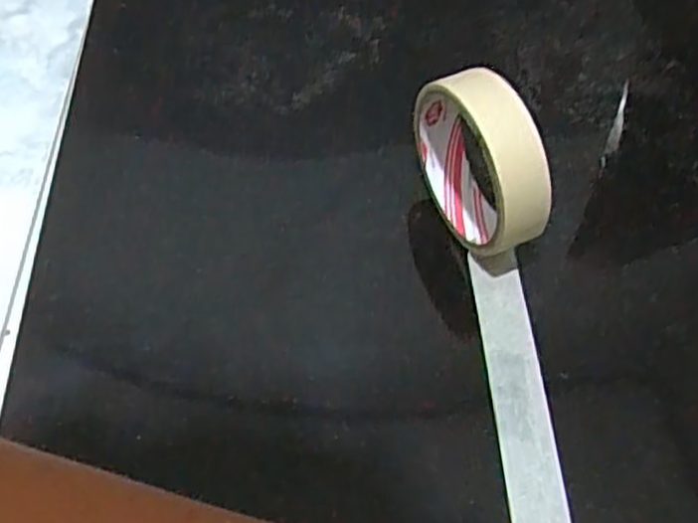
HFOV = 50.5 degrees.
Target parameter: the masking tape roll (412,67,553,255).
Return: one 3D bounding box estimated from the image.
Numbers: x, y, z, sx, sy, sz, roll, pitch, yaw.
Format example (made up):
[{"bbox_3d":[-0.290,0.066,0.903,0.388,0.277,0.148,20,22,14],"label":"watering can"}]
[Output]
[{"bbox_3d":[0.064,-0.051,0.364,0.029,0.092,0.086,-19,57,-11],"label":"masking tape roll"}]

